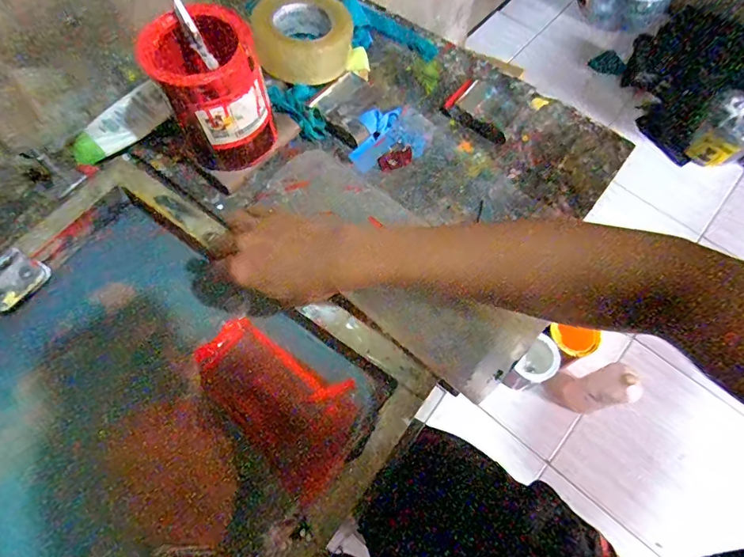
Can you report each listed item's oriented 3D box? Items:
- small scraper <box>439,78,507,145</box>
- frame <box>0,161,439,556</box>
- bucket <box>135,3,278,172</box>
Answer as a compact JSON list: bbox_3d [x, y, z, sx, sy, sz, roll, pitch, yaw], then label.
[{"bbox_3d":[0.149,-0.226,0.611,0.097,0.019,0.063,40,71,14],"label":"small scraper"},{"bbox_3d":[-0.278,0.177,0.424,0.429,0.060,0.541,37,72,12],"label":"frame"},{"bbox_3d":[-0.175,-0.202,0.516,0.106,0.151,0.110,1,67,-1],"label":"bucket"}]

